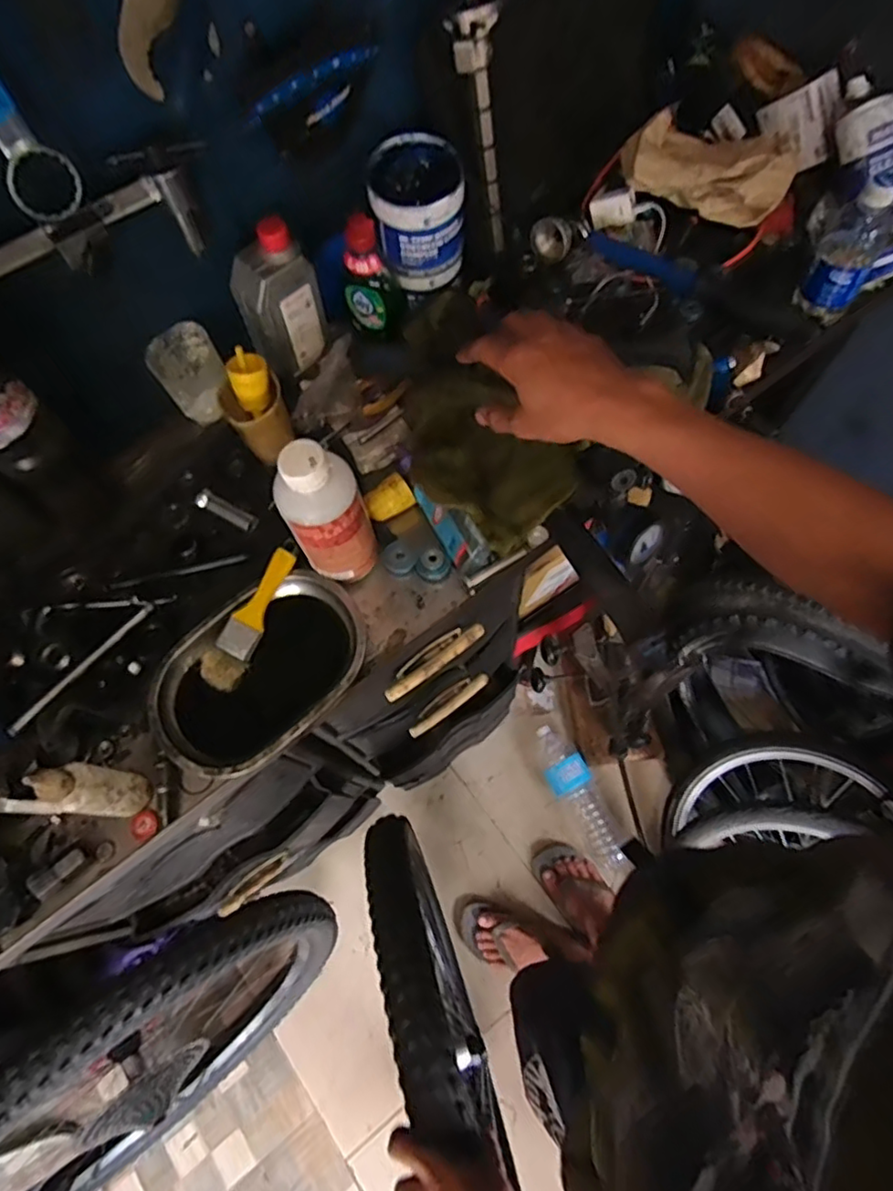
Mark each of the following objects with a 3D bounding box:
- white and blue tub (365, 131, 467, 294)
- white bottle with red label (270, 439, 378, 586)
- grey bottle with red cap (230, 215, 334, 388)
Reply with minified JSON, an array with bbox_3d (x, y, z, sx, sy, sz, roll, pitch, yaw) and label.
[{"bbox_3d":[-0.030,-0.418,0.690,0.097,0.123,0.096,-1,69,3],"label":"white and blue tub"},{"bbox_3d":[-0.112,-0.074,0.583,0.074,0.167,0.067,-19,69,-4],"label":"white bottle with red label"},{"bbox_3d":[-0.182,-0.322,0.688,0.087,0.161,0.049,-31,71,-9],"label":"grey bottle with red cap"}]

